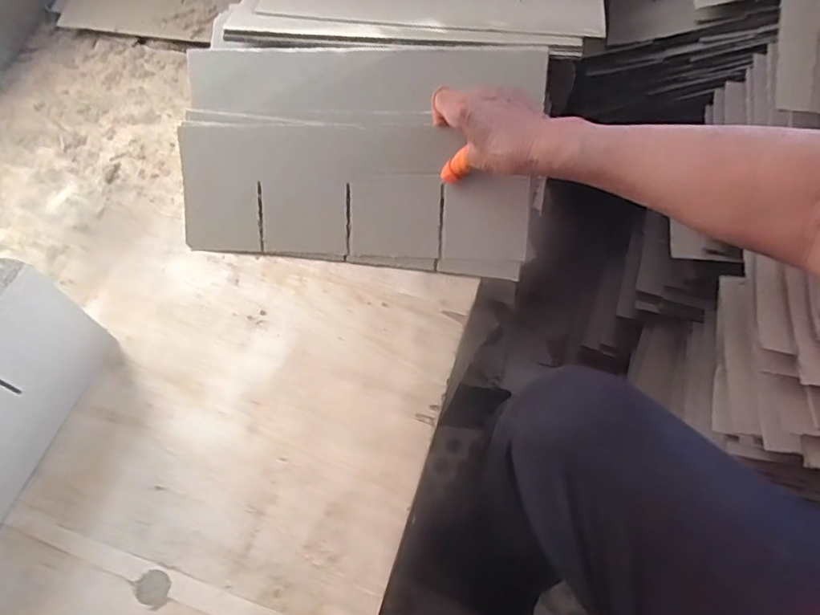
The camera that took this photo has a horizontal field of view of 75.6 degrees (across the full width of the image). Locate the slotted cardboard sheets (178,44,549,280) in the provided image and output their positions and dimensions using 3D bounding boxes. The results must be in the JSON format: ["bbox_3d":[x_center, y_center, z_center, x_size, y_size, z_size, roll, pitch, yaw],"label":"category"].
[{"bbox_3d":[-0.059,-0.156,0.543,0.364,0.021,0.219,6,99,7],"label":"slotted cardboard sheets"}]

